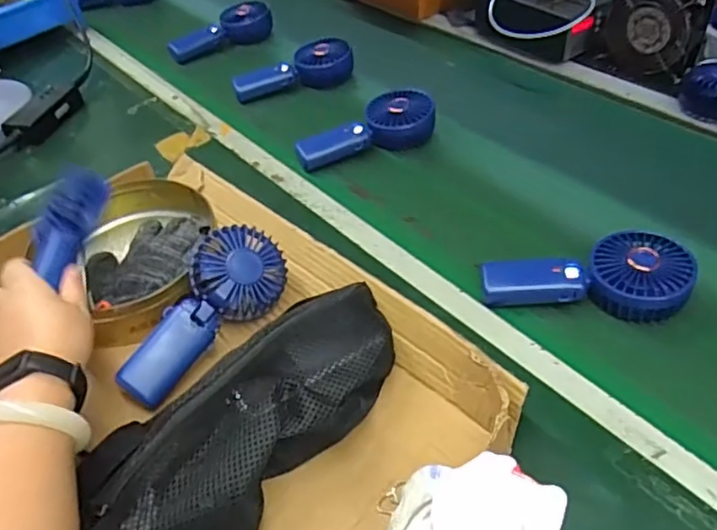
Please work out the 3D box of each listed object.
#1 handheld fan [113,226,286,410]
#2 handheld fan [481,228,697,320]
[{"bbox_3d":[-0.140,0.043,0.554,0.071,0.060,0.181,25,66,28],"label":"handheld fan"},{"bbox_3d":[0.209,0.005,0.568,0.175,0.036,0.077,7,46,13],"label":"handheld fan"}]

